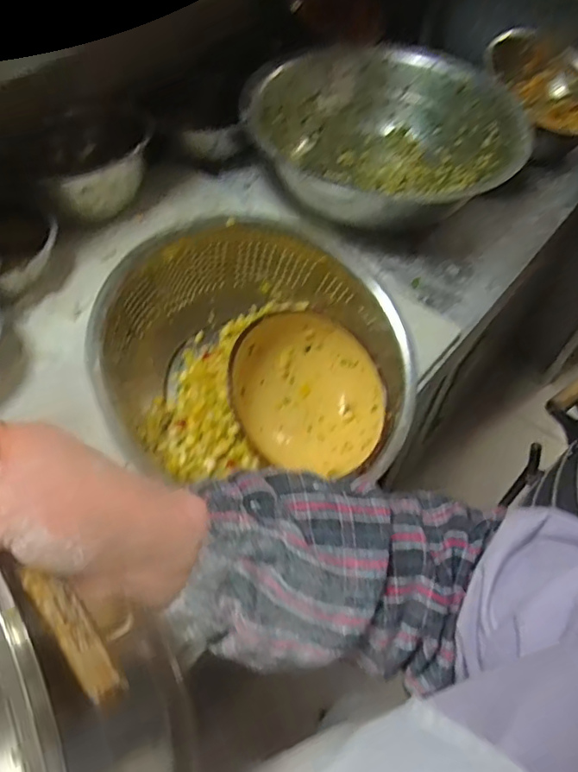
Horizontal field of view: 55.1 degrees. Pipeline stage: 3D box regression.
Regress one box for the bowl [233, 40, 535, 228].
[{"bbox_3d":[0.147,-0.422,0.988,0.452,0.154,0.420,2,55,-3],"label":"bowl"}]

